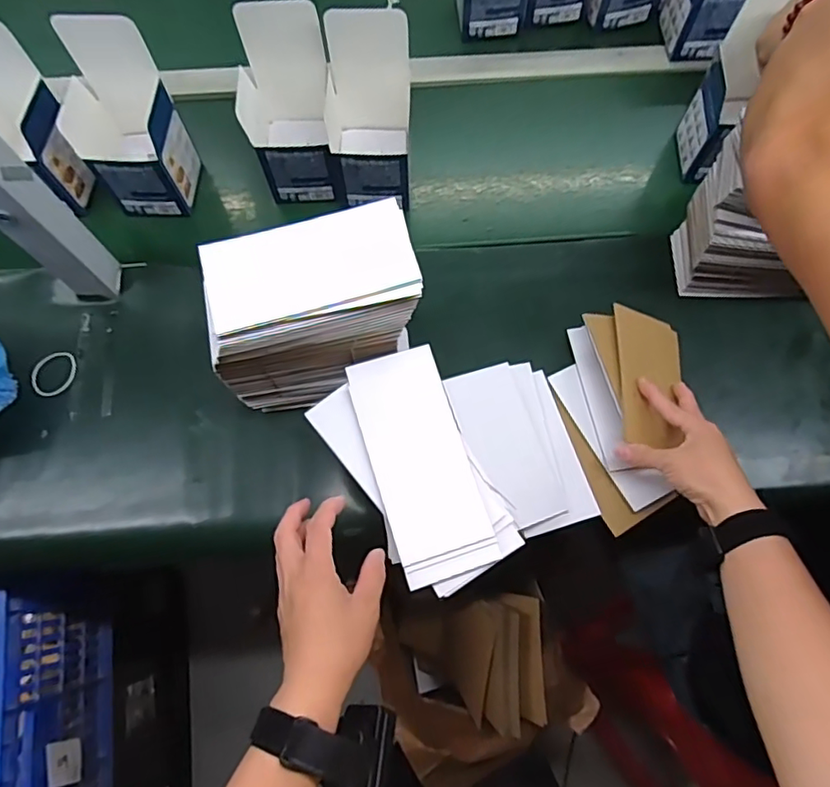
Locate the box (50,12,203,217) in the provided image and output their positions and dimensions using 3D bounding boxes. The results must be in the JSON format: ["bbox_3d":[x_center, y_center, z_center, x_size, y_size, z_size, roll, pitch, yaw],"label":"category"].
[{"bbox_3d":[-0.307,-0.283,0.586,0.096,0.171,0.102,4,72,0],"label":"box"}]

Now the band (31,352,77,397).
[{"bbox_3d":[-0.383,-0.021,0.590,0.043,0.004,0.050,6,72,1],"label":"band"}]

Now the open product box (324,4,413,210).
[{"bbox_3d":[-0.052,-0.287,0.585,0.097,0.159,0.106,-4,72,-2],"label":"open product box"}]

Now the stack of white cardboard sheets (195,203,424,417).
[{"bbox_3d":[-0.090,-0.061,0.510,0.178,0.189,0.094,-14,73,-6],"label":"stack of white cardboard sheets"}]

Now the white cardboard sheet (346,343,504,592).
[{"bbox_3d":[0.004,0.057,0.470,0.078,0.011,0.192,-17,73,-6],"label":"white cardboard sheet"}]

